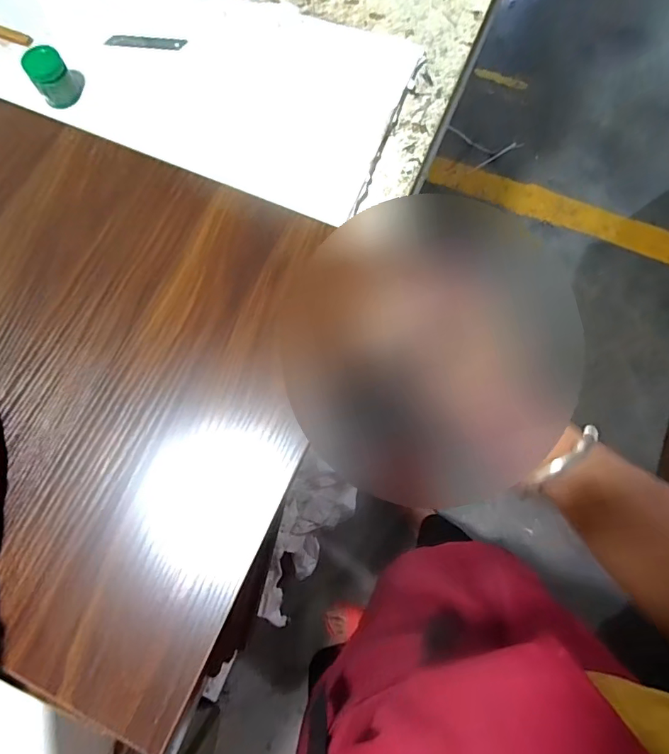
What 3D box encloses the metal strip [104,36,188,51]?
[{"bbox_3d":[-0.220,-0.392,0.548,0.092,0.004,0.017,6,76,2],"label":"metal strip"}]

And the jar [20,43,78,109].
[{"bbox_3d":[-0.305,-0.323,0.507,0.038,0.048,0.030,-31,77,-7],"label":"jar"}]

